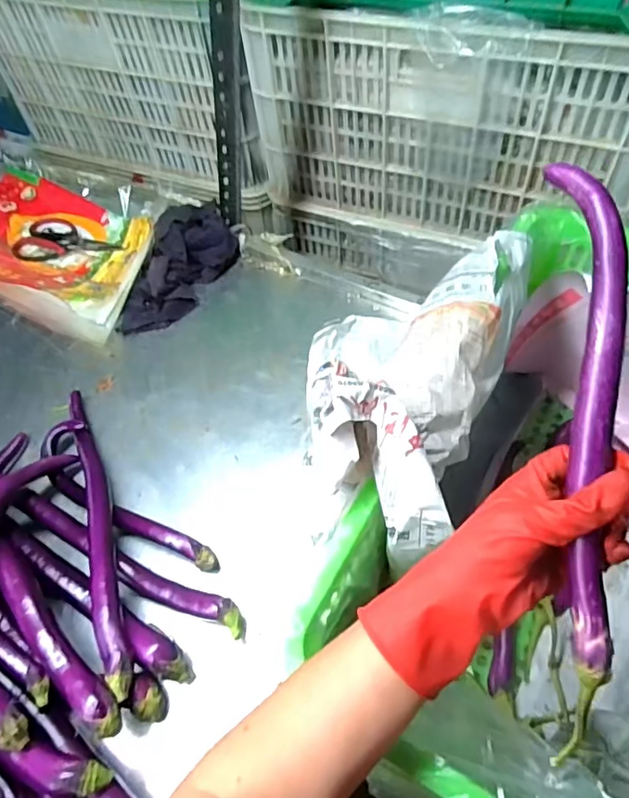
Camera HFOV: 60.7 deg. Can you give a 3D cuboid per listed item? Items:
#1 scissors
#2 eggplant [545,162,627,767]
[{"bbox_3d":[-0.384,-0.243,0.845,0.189,0.007,0.090,16,59,16],"label":"scissors"},{"bbox_3d":[0.175,0.028,0.346,0.044,0.029,0.383,4,82,8],"label":"eggplant"}]

